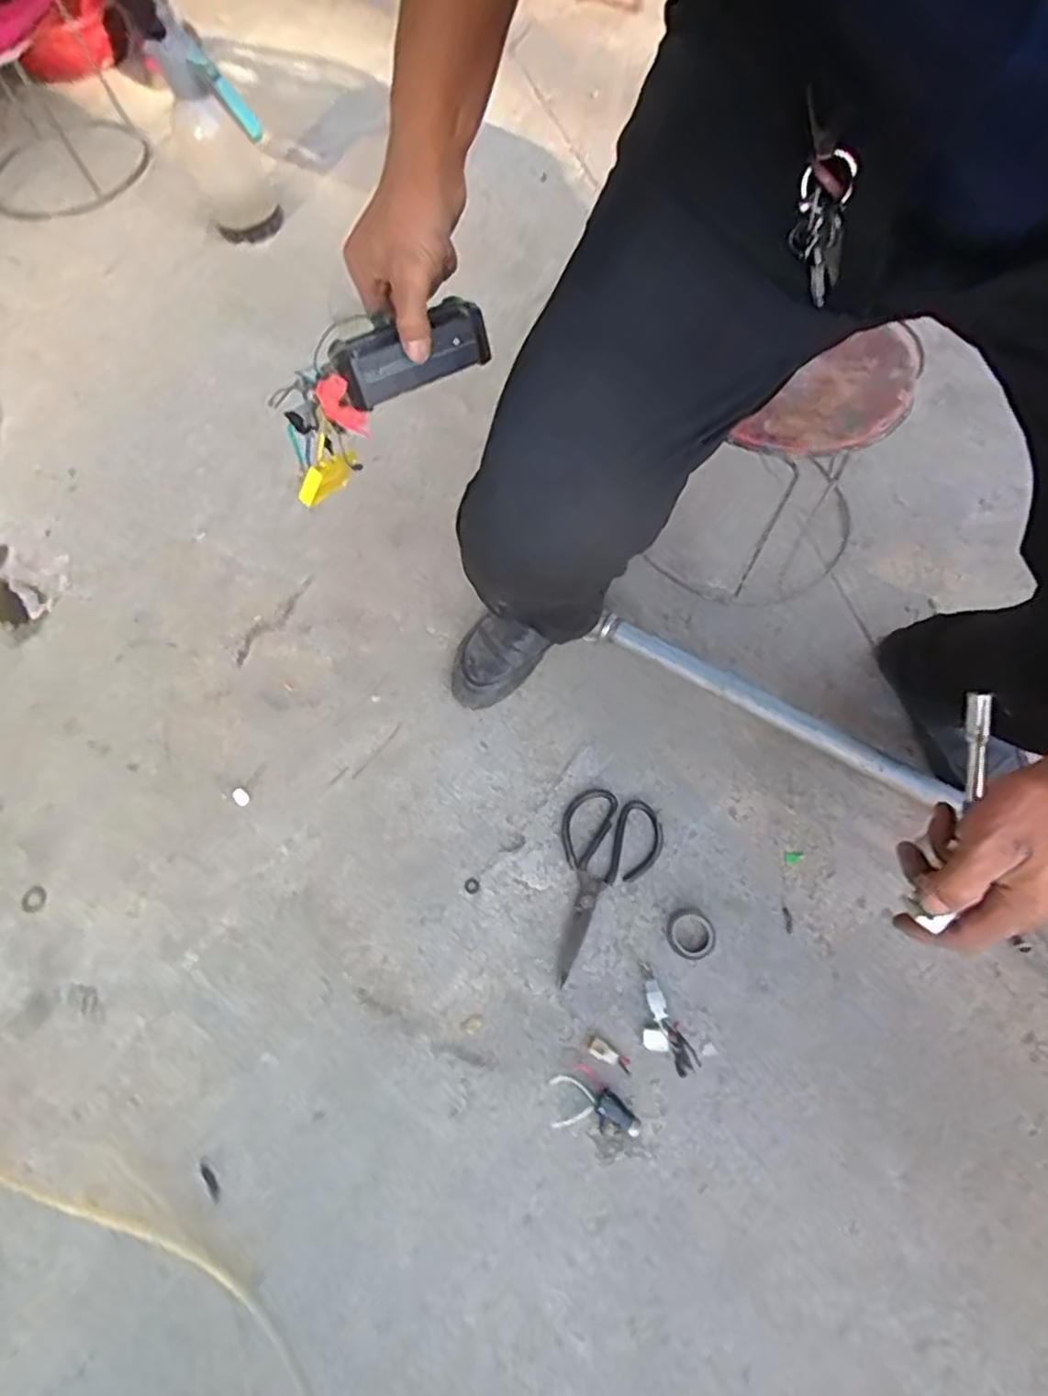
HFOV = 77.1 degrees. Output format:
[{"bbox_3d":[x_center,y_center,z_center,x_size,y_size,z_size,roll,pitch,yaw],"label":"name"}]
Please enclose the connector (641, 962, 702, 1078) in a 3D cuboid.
[{"bbox_3d":[0.141,0.344,0.695,0.042,0.007,0.107,-25,68,-8],"label":"connector"}]

